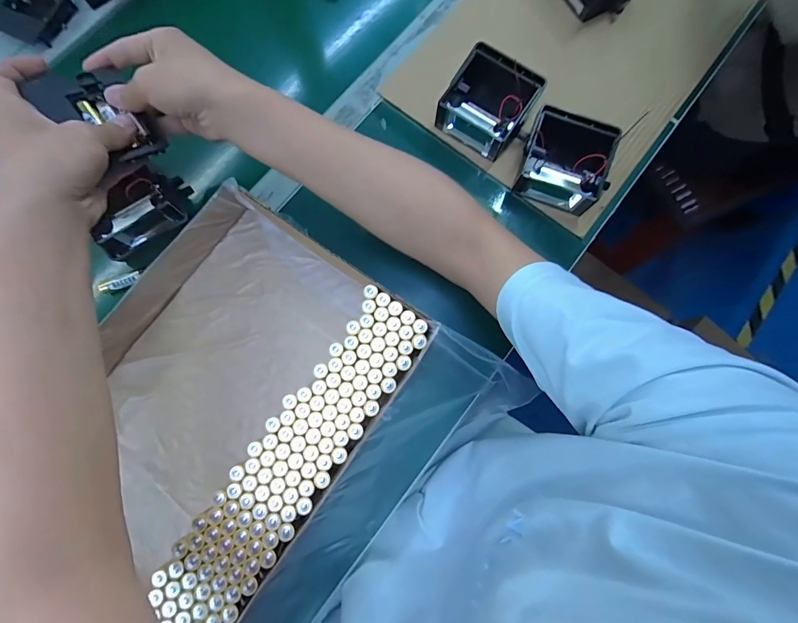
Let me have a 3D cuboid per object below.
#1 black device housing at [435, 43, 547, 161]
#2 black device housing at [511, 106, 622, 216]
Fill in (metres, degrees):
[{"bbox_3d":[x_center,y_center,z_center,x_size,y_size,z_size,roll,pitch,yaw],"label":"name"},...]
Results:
[{"bbox_3d":[0.103,-0.236,0.420,0.094,0.046,0.091,33,80,5],"label":"black device housing"},{"bbox_3d":[0.186,-0.165,0.409,0.100,0.043,0.094,22,79,3],"label":"black device housing"}]

